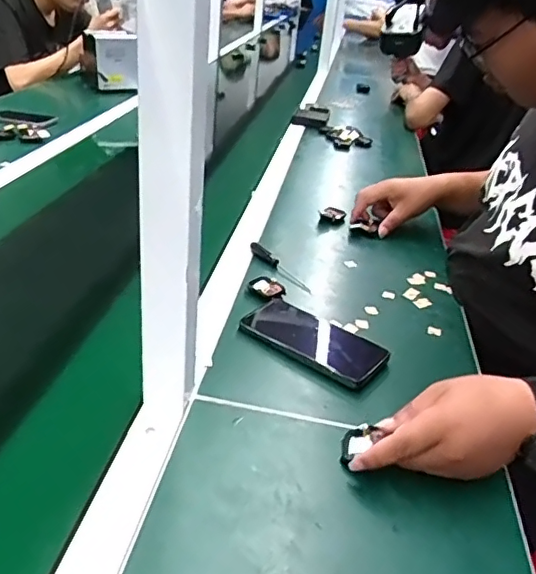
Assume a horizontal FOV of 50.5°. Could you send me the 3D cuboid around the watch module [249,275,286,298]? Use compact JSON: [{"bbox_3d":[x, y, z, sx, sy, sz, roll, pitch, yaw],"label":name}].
[{"bbox_3d":[-0.001,-0.001,0.740,0.040,0.006,0.049,-17,38,-33],"label":"watch module"}]

